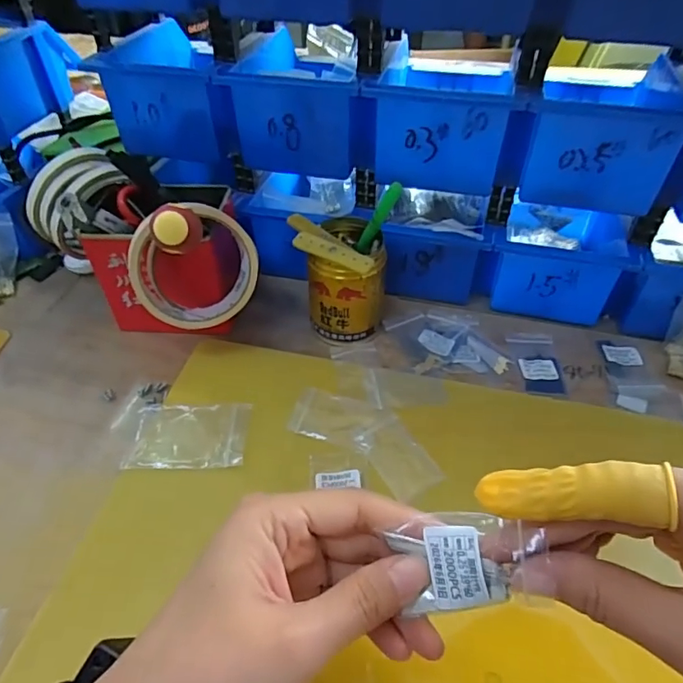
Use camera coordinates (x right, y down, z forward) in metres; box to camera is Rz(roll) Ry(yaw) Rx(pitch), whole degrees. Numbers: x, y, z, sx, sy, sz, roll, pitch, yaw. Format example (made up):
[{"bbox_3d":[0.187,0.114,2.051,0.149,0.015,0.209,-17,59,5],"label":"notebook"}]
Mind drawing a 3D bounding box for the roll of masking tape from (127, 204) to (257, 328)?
[{"bbox_3d":[-0.110,-0.055,0.374,0.090,0.088,0.029,-20,25,-21],"label":"roll of masking tape"}]

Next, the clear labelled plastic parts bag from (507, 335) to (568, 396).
[{"bbox_3d":[0.165,0.017,0.422,0.038,0.004,0.066,2,47,1],"label":"clear labelled plastic parts bag"}]

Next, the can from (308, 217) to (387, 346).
[{"bbox_3d":[0.005,-0.054,0.427,0.062,0.081,0.077,5,47,3],"label":"can"}]

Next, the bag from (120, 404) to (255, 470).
[{"bbox_3d":[-0.109,0.068,0.364,0.080,0.004,0.055,-2,43,0],"label":"bag"}]

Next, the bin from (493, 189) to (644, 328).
[{"bbox_3d":[0.203,-0.099,0.481,0.110,0.074,0.156,11,47,9],"label":"bin"}]

